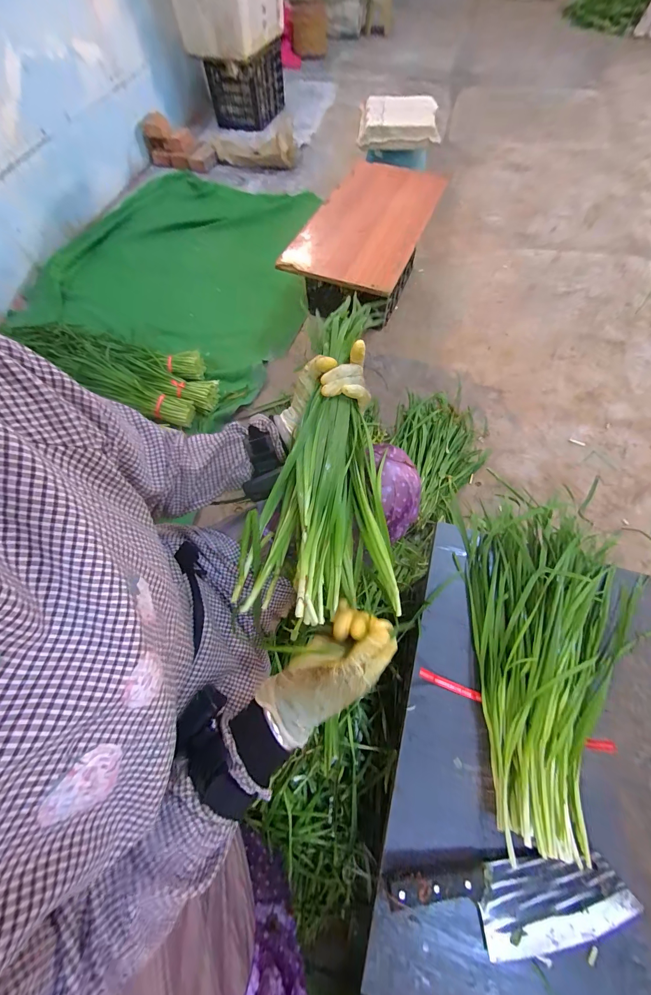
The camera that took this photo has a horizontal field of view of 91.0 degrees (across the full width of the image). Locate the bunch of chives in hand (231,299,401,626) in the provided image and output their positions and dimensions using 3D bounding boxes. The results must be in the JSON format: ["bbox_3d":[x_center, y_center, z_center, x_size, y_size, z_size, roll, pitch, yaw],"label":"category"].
[{"bbox_3d":[0.015,-0.058,0.407,0.184,0.084,0.398,8,76,5],"label":"bunch of chives in hand"}]

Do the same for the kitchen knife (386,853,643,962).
[{"bbox_3d":[0.230,0.502,0.389,0.292,0.025,0.088,-5,67,-1],"label":"kitchen knife"}]

